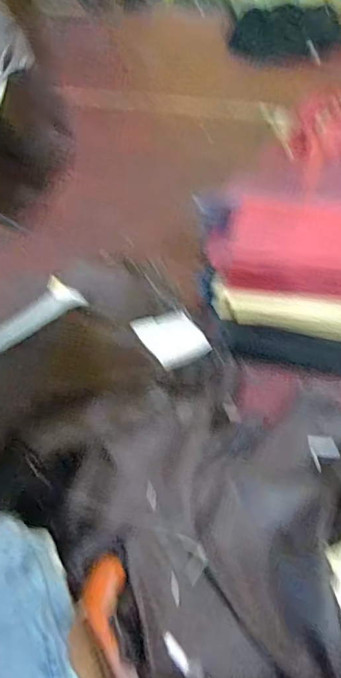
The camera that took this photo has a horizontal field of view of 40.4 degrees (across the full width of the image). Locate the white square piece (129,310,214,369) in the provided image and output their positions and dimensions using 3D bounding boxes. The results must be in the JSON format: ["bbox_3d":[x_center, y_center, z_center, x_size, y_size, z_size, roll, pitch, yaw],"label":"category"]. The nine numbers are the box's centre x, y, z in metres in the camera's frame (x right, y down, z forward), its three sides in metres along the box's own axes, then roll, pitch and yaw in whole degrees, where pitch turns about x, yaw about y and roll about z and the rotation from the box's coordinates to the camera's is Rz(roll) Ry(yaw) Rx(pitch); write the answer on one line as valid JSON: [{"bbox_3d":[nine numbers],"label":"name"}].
[{"bbox_3d":[0.002,-0.002,0.783,0.113,0.007,0.105,-17,57,-36],"label":"white square piece"}]

